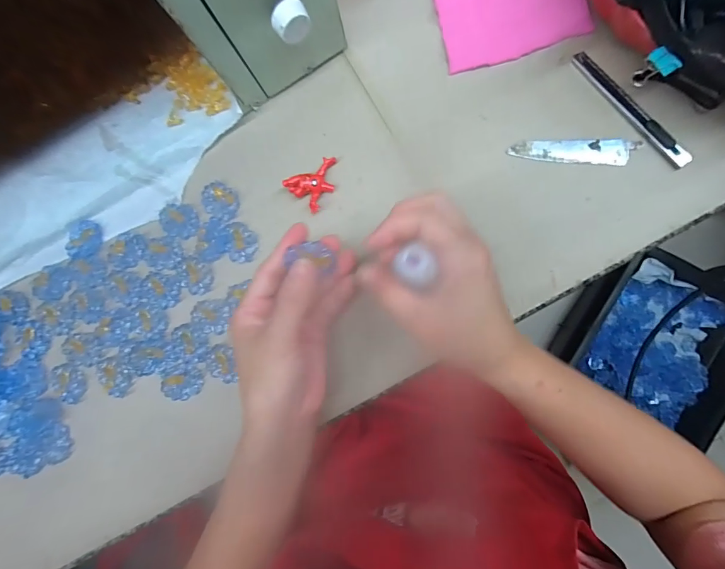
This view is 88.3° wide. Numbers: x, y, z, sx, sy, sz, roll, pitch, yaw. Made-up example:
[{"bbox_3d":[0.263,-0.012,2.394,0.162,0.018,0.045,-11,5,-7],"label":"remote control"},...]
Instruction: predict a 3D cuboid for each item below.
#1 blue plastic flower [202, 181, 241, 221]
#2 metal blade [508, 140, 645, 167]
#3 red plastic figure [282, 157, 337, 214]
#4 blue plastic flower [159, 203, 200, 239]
[{"bbox_3d":[-0.128,-0.076,0.340,0.036,0.009,0.029,27,91,6],"label":"blue plastic flower"},{"bbox_3d":[0.176,-0.113,0.313,0.099,0.004,0.021,7,90,8],"label":"metal blade"},{"bbox_3d":[-0.040,-0.091,0.327,0.036,0.014,0.047,43,92,6],"label":"red plastic figure"},{"bbox_3d":[-0.168,-0.059,0.342,0.036,0.005,0.031,16,89,6],"label":"blue plastic flower"}]

